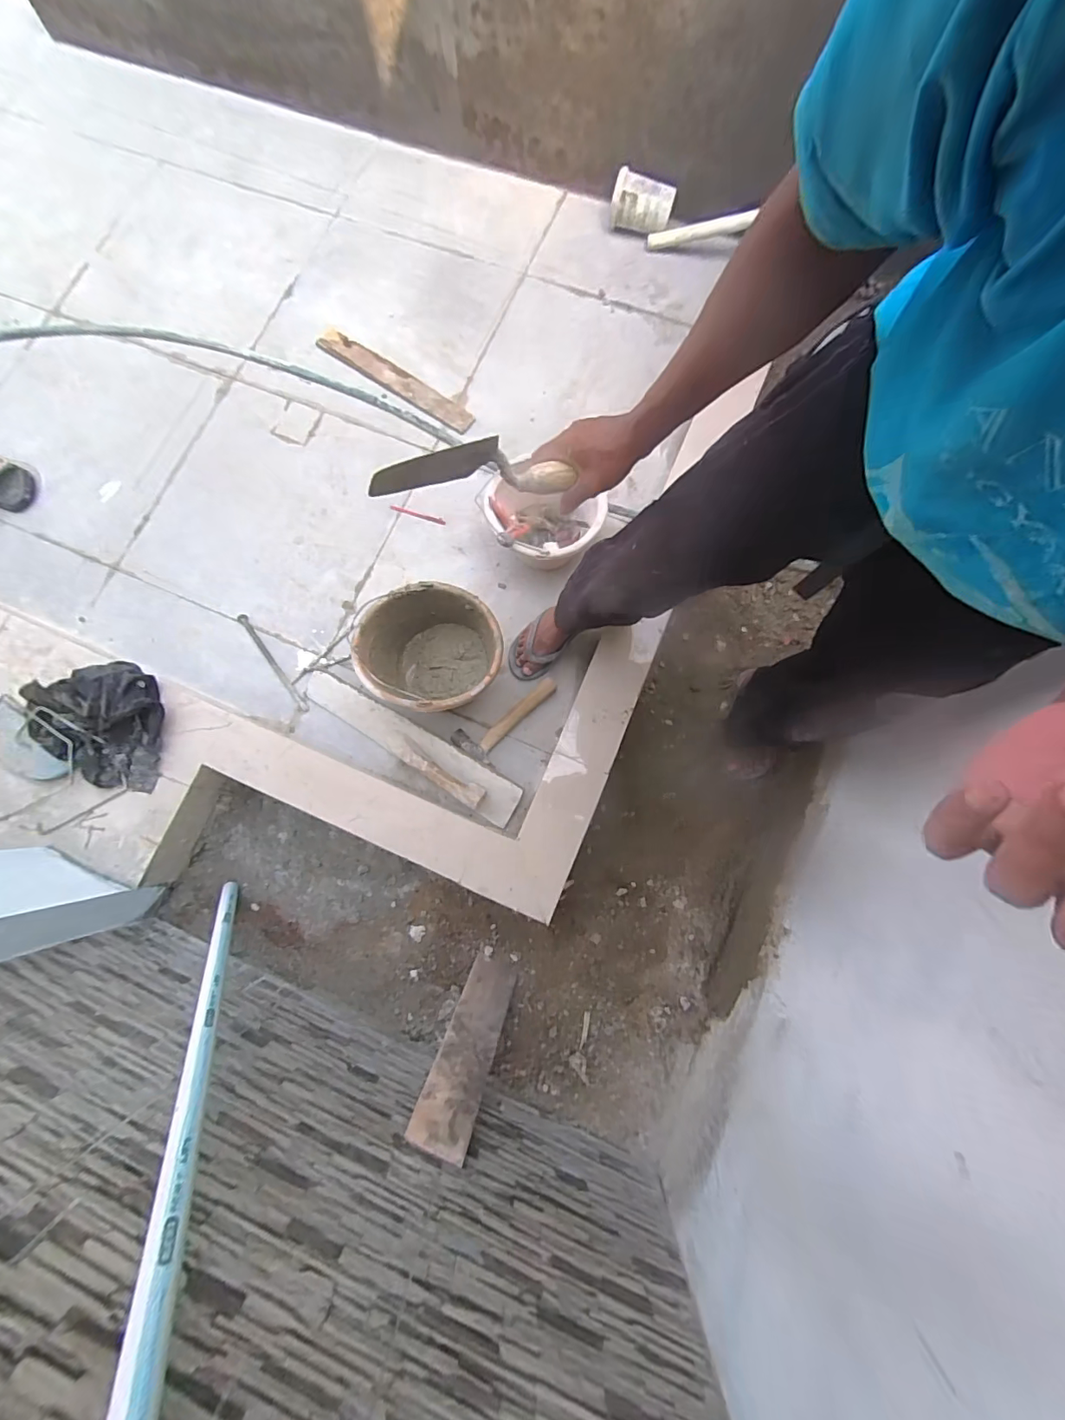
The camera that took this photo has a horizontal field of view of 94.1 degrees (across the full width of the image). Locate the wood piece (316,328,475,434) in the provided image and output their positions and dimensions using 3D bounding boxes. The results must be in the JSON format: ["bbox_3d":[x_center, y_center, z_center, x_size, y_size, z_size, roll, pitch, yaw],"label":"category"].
[{"bbox_3d":[-0.360,-0.871,1.302,0.501,0.019,0.068,35,84,7],"label":"wood piece"}]

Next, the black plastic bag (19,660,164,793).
[{"bbox_3d":[-0.920,0.035,1.038,0.286,0.048,0.262,0,81,2],"label":"black plastic bag"}]

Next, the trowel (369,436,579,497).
[{"bbox_3d":[-0.058,-0.249,0.513,0.213,0.072,0.036,-10,76,-22],"label":"trowel"}]

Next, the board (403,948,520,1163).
[{"bbox_3d":[-0.114,0.619,0.937,0.098,0.374,0.030,19,112,6],"label":"board"}]

